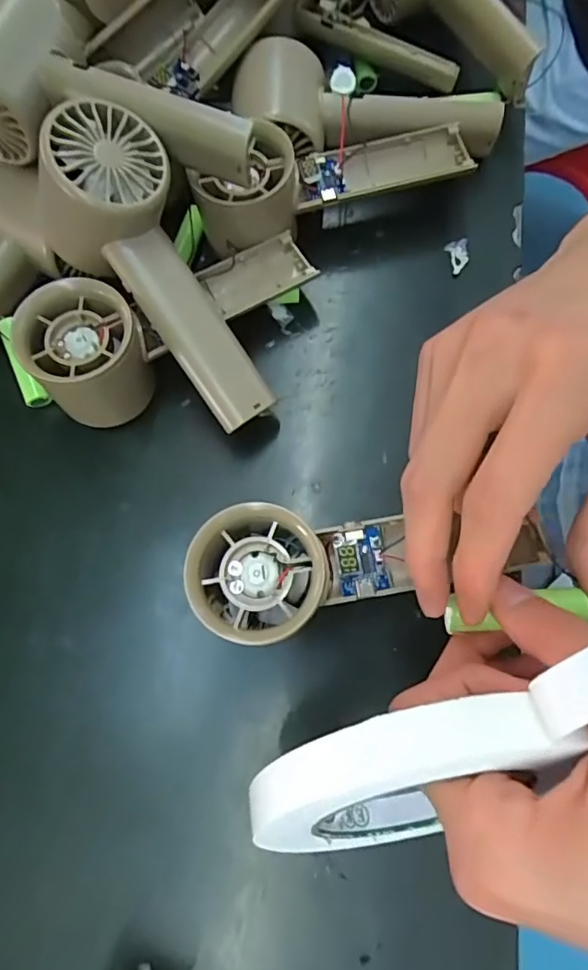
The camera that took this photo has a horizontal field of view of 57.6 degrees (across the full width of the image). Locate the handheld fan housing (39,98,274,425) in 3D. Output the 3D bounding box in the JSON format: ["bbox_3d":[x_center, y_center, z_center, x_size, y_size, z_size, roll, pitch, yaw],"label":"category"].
[{"bbox_3d":[-0.067,-0.099,0.265,0.068,0.053,0.157,-34,105,-8],"label":"handheld fan housing"}]

